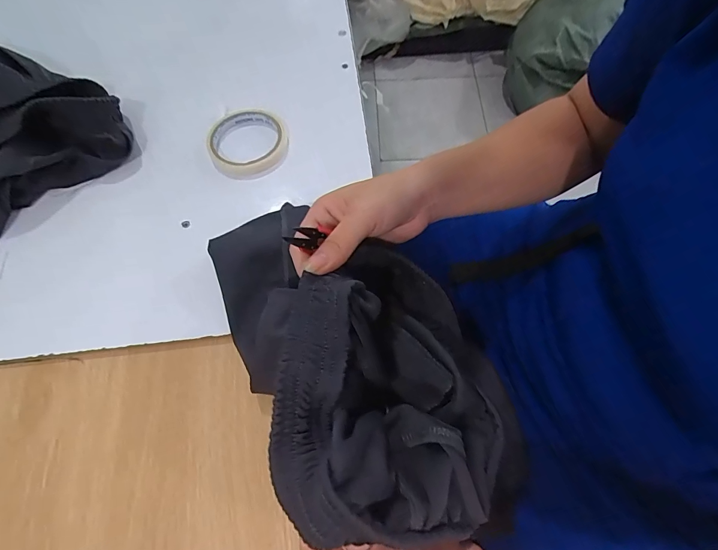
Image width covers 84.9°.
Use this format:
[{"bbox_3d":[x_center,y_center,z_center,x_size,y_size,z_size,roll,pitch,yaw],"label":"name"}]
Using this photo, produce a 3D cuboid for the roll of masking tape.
[{"bbox_3d":[-0.132,-0.157,0.471,0.091,0.030,0.089,0,66,0],"label":"roll of masking tape"}]

